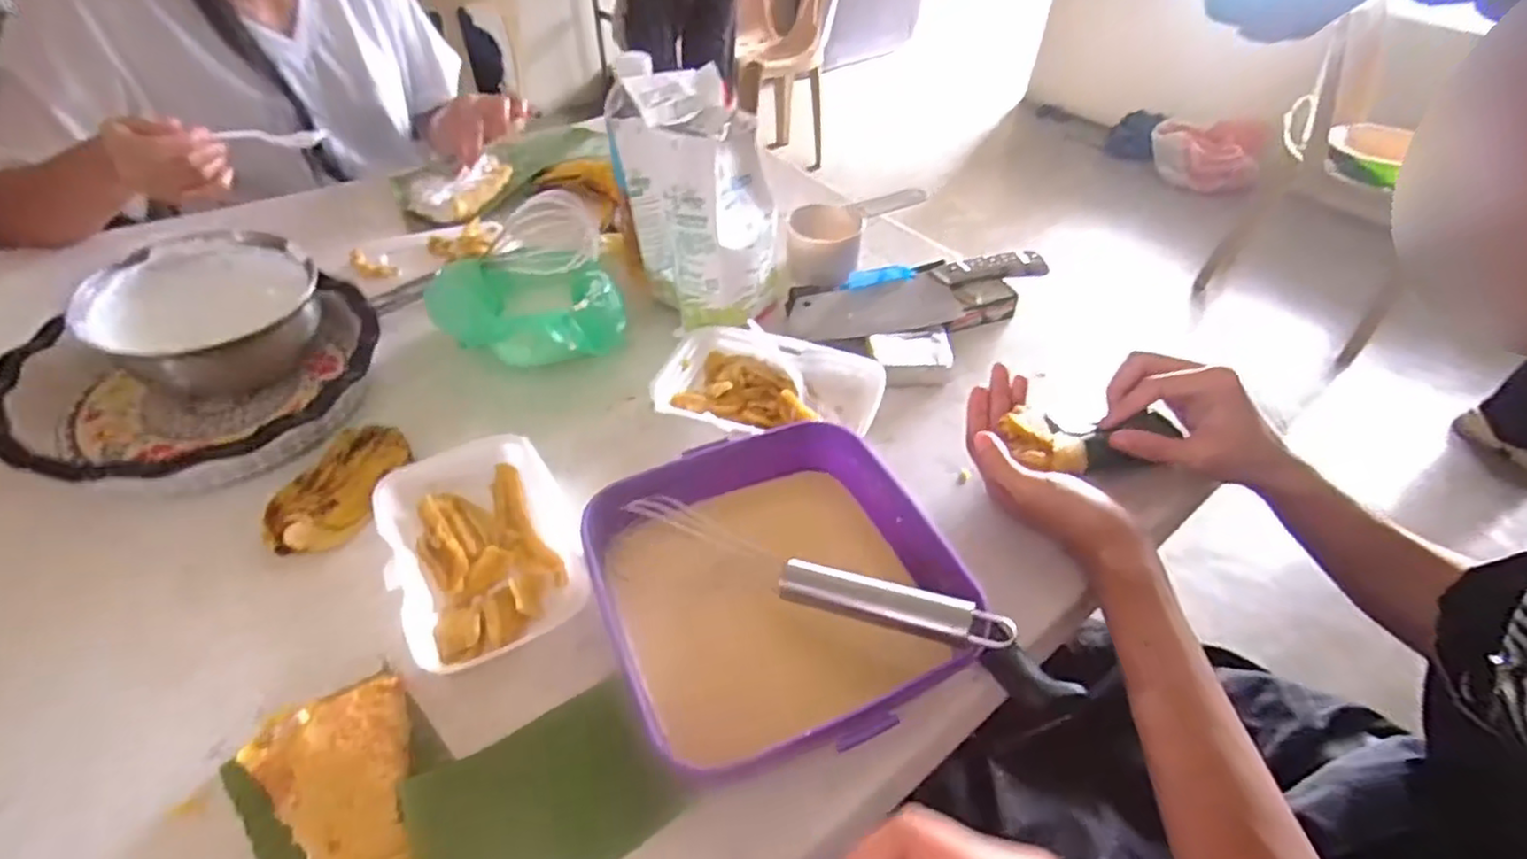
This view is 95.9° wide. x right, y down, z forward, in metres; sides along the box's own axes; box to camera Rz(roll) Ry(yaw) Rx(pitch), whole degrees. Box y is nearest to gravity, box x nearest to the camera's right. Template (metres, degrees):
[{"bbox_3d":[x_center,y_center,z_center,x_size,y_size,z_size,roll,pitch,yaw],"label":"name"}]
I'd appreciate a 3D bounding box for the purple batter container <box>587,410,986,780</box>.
[{"bbox_3d":[0.004,0.099,0.449,0.203,0.086,0.188,-14,47,-16],"label":"purple batter container"}]

